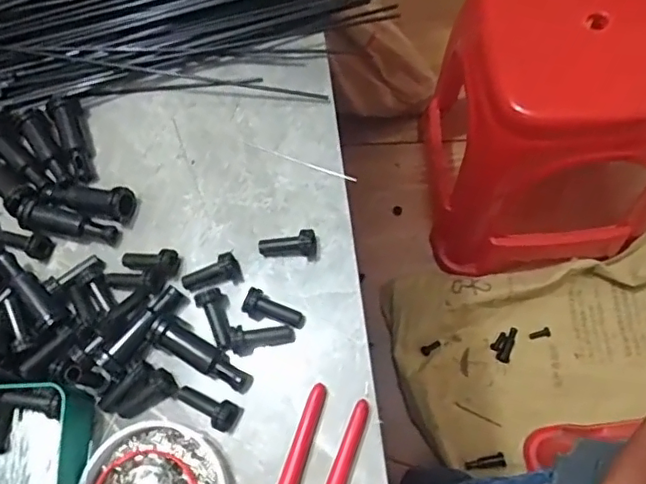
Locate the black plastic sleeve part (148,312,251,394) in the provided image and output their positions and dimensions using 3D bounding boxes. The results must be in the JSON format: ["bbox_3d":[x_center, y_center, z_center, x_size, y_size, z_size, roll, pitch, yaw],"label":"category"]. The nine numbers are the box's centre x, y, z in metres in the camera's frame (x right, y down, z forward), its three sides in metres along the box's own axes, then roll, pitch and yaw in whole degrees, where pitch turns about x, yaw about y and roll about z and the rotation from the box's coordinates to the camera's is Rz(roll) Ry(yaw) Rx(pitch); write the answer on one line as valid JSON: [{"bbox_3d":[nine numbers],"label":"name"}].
[{"bbox_3d":[-0.077,0.071,0.371,0.070,0.018,0.021,25,75,15],"label":"black plastic sleeve part"}]

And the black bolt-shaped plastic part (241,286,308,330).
[{"bbox_3d":[-0.032,0.046,0.378,0.040,0.011,0.017,22,74,14],"label":"black bolt-shaped plastic part"}]

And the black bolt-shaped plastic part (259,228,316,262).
[{"bbox_3d":[-0.024,0.003,0.392,0.039,0.015,0.017,-7,71,16],"label":"black bolt-shaped plastic part"}]

